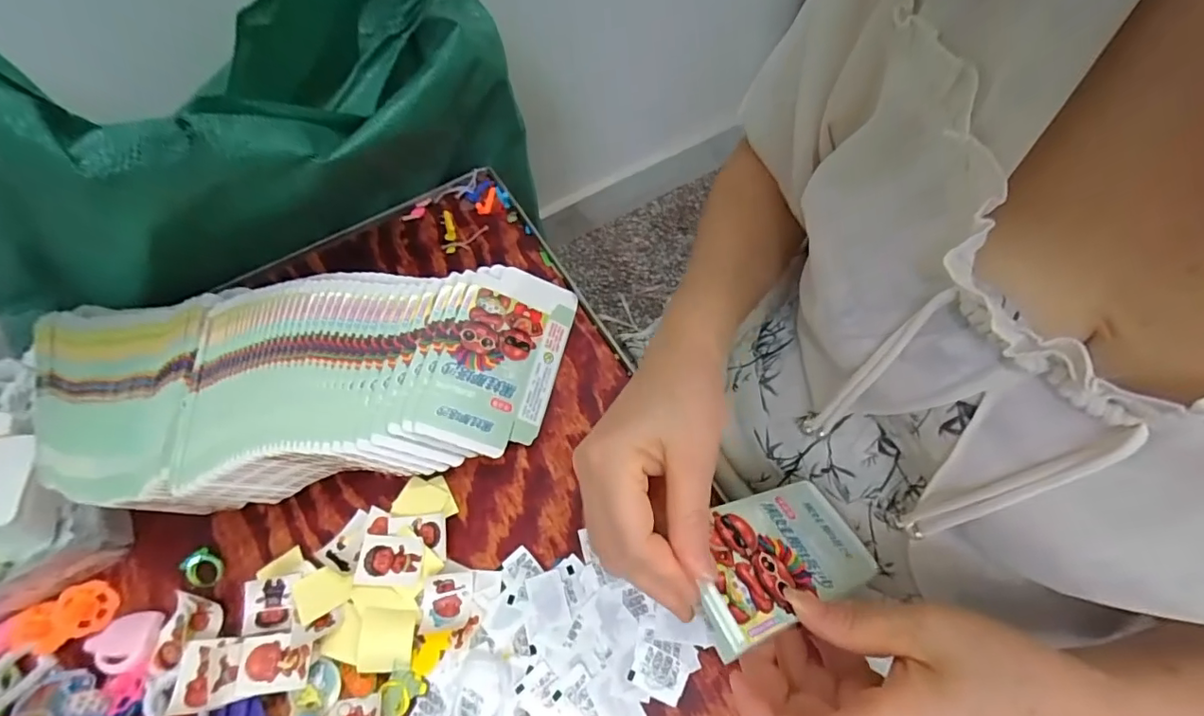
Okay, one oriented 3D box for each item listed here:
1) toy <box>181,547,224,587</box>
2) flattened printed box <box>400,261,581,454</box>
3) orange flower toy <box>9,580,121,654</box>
[{"bbox_3d":[-0.263,0.139,0.355,0.019,0.014,0.023,-42,69,-17],"label":"toy"},{"bbox_3d":[-0.075,-0.002,0.399,0.085,0.006,0.146,23,63,-14],"label":"flattened printed box"},{"bbox_3d":[-0.343,0.166,0.343,0.055,0.007,0.032,-22,81,-20],"label":"orange flower toy"}]

